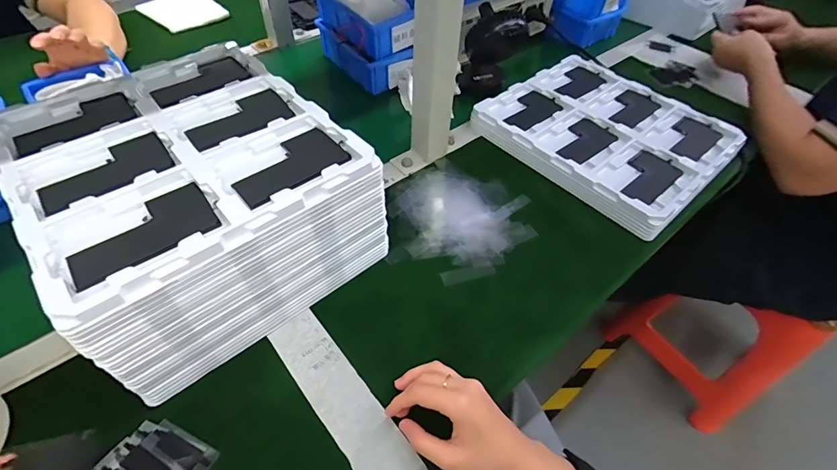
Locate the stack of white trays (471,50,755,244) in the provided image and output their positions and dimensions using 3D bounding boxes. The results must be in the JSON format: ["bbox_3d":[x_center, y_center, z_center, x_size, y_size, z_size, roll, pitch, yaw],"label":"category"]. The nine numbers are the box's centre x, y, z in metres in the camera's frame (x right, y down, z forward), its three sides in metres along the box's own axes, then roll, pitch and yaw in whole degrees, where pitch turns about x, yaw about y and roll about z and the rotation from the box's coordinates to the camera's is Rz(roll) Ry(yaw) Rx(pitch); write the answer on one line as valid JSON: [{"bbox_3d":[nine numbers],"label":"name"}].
[{"bbox_3d":[0.288,-0.160,0.647,0.272,0.041,0.319,-34,60,-28],"label":"stack of white trays"}]

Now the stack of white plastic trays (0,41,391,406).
[{"bbox_3d":[-0.240,-0.046,0.455,0.269,0.143,0.314,-35,60,-28],"label":"stack of white plastic trays"}]

